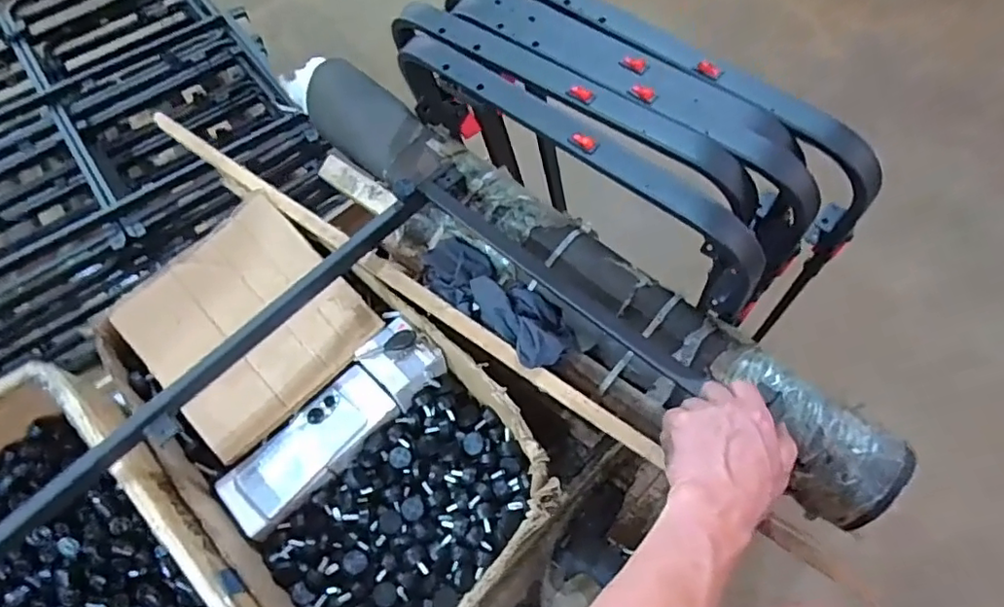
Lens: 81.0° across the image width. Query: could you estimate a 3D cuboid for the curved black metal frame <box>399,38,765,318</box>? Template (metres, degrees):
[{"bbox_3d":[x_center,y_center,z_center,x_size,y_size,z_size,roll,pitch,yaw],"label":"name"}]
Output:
[{"bbox_3d":[0.058,-0.161,0.658,0.507,0.156,0.058,38,70,20],"label":"curved black metal frame"}]

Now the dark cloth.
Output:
[{"bbox_3d":[-0.012,-0.009,0.718,0.084,0.050,0.230,-42,68,-17],"label":"dark cloth"}]

